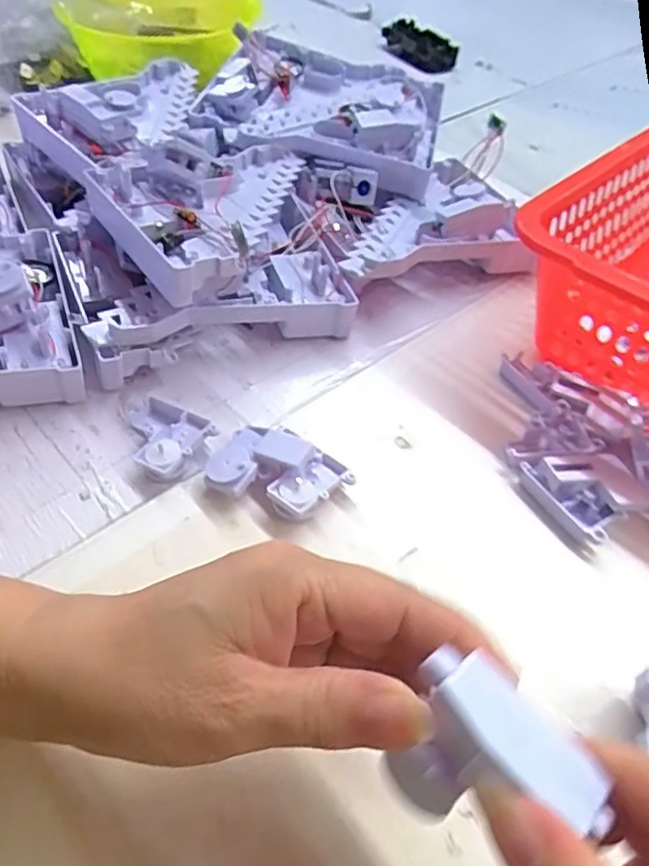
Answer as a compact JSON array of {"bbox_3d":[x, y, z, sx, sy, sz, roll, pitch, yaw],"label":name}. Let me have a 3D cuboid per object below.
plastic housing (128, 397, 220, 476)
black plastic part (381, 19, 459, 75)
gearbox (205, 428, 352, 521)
[{"bbox_3d":[-0.088,0.001,0.333,0.049,0.013,0.039,31,54,24],"label":"plastic housing"},{"bbox_3d":[0.113,-0.460,0.739,0.032,0.037,0.090,-36,63,-25],"label":"black plastic part"},{"bbox_3d":[-0.024,0.021,0.314,0.067,0.021,0.043,19,50,15],"label":"gearbox"}]

